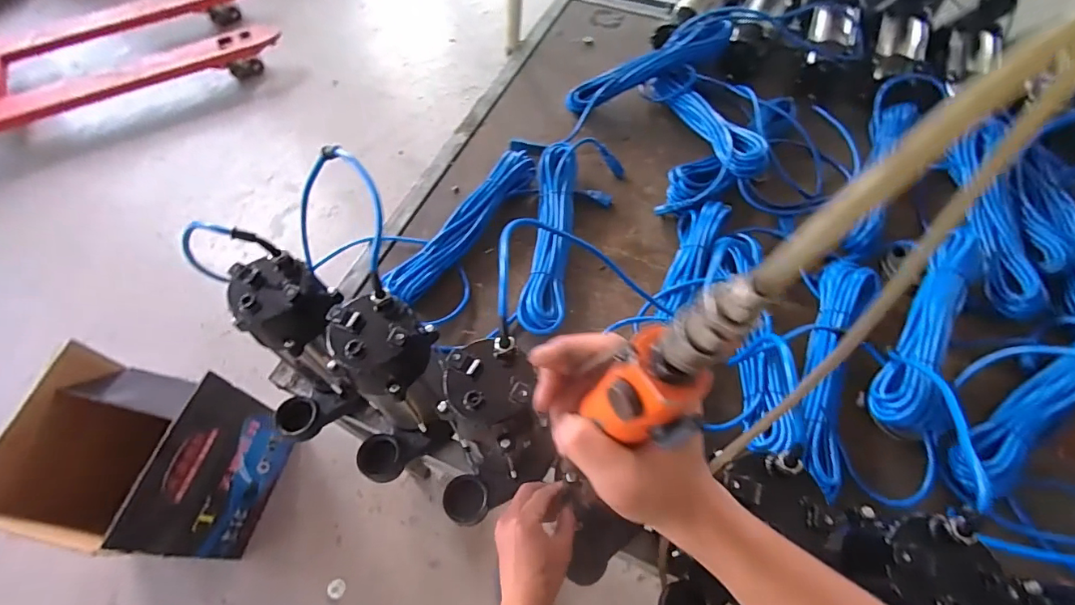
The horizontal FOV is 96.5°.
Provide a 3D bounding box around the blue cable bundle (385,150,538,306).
[{"bbox_3d":[-0.115,-0.128,0.798,0.053,0.060,0.340,30,65,17],"label":"blue cable bundle"}]

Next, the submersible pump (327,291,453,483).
[{"bbox_3d":[-0.166,0.114,0.552,0.097,0.242,0.149,13,61,8],"label":"submersible pump"}]

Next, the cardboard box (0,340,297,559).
[{"bbox_3d":[-0.944,0.398,1.200,0.380,0.458,0.379,9,61,6],"label":"cardboard box"}]

